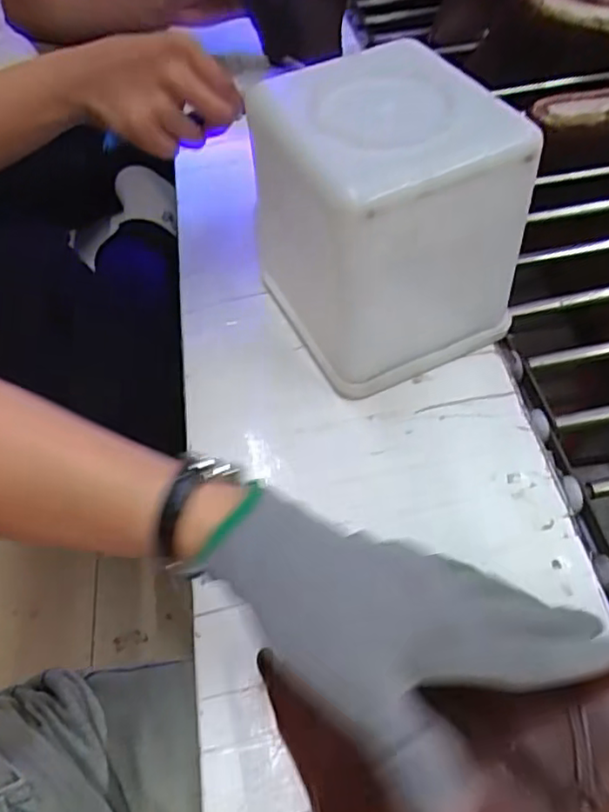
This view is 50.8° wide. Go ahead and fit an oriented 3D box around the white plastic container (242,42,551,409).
[{"bbox_3d":[0.048,-0.126,0.443,0.132,0.168,0.154,-26,55,-14],"label":"white plastic container"}]

